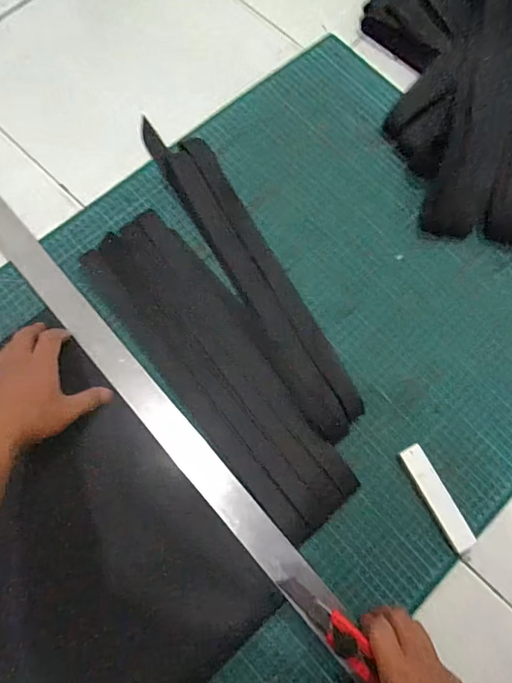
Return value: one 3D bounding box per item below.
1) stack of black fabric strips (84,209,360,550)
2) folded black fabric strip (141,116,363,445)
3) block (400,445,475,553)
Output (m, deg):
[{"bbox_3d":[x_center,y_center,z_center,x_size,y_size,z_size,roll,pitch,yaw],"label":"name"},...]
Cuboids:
[{"bbox_3d":[-0.042,0.025,0.492,0.121,0.020,0.407,-37,80,-10],"label":"stack of black fabric strips"},{"bbox_3d":[-0.009,-0.094,0.514,0.068,0.021,0.446,-28,79,-8],"label":"folded black fabric strip"},{"bbox_3d":[0.199,0.170,0.470,0.029,0.010,0.116,-25,79,-8],"label":"block"}]

